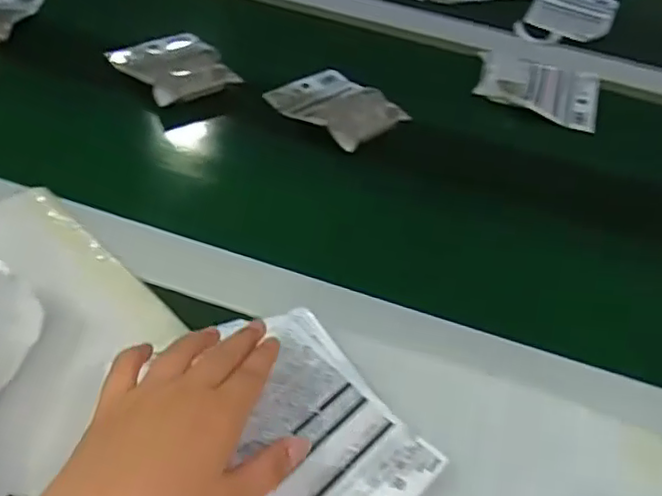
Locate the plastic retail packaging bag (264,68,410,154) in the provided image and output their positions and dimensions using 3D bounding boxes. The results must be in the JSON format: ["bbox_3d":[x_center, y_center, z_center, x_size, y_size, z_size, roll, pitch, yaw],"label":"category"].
[{"bbox_3d":[0.010,-0.151,0.652,0.104,0.020,0.131,-31,46,-31],"label":"plastic retail packaging bag"}]

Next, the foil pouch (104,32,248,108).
[{"bbox_3d":[-0.170,-0.196,0.661,0.106,0.025,0.129,-21,55,-24],"label":"foil pouch"}]

